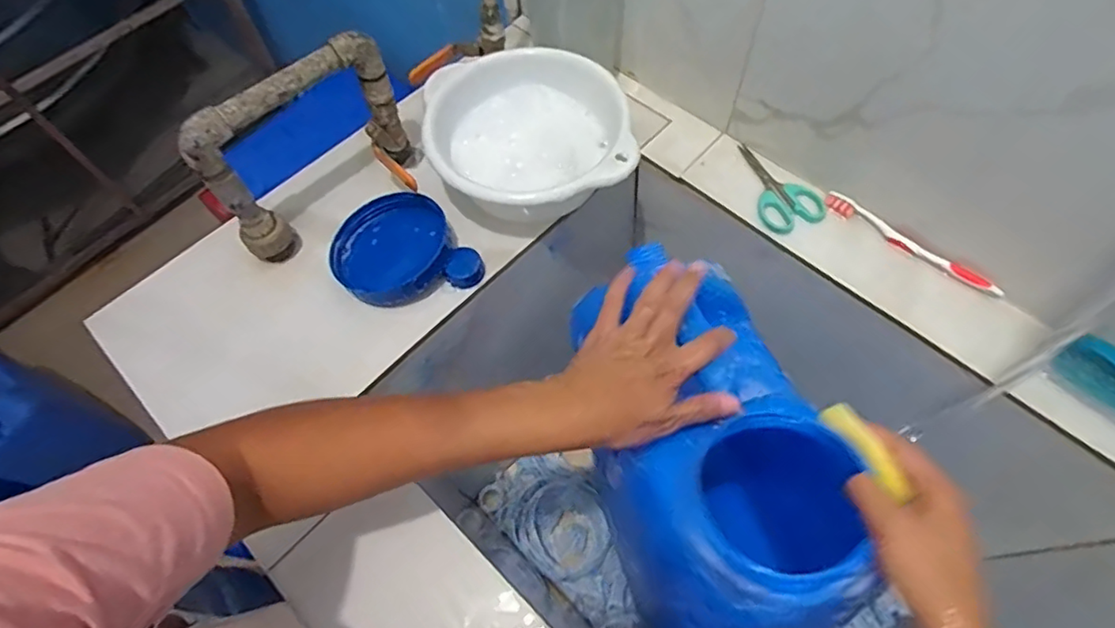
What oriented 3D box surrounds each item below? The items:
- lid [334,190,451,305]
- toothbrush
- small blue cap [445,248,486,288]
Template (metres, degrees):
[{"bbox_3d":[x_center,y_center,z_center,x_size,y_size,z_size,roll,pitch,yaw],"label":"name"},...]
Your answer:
[{"bbox_3d":[-0.165,-0.067,0.595,0.114,0.037,0.118,-1,63,2],"label":"lid"},{"bbox_3d":[0.344,-0.071,0.575,0.176,0.012,0.020,40,71,20],"label":"toothbrush"},{"bbox_3d":[-0.093,-0.046,0.591,0.037,0.014,0.035,-1,63,2],"label":"small blue cap"}]

